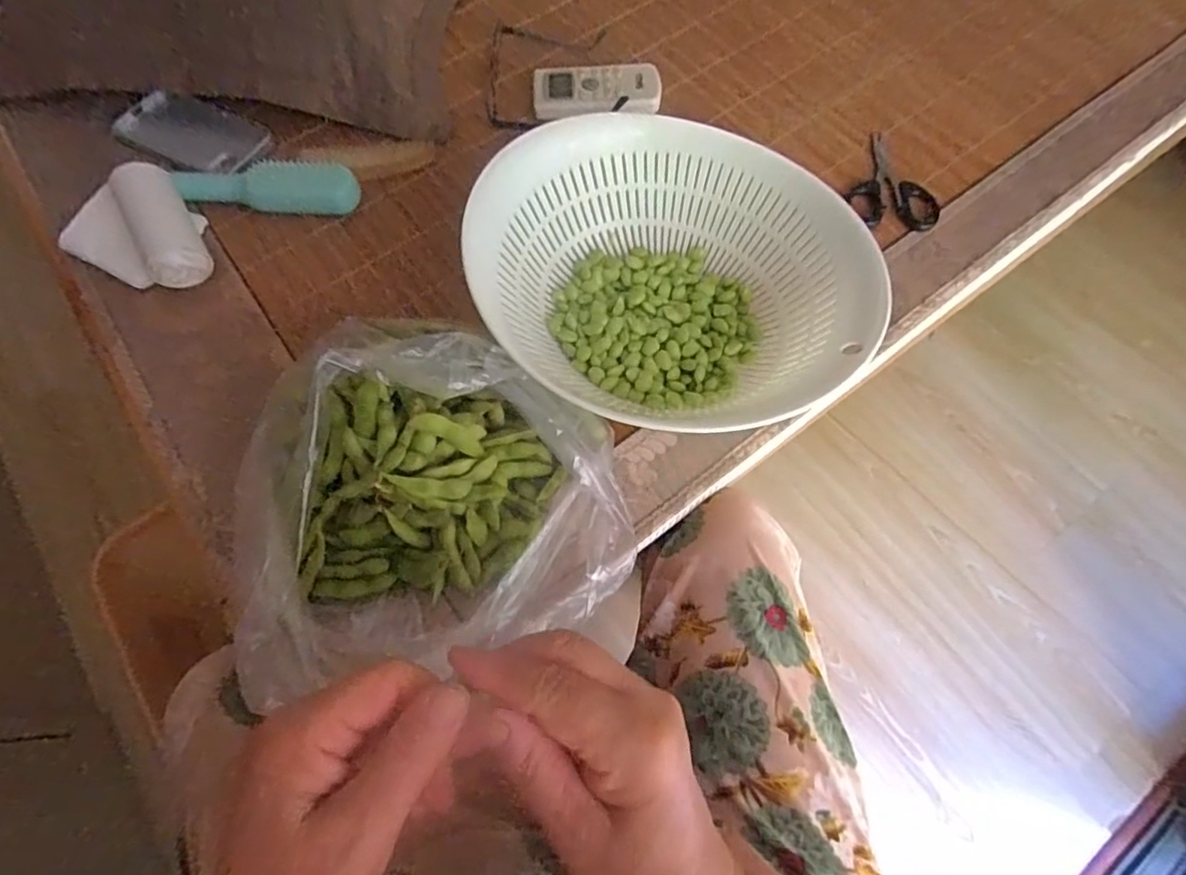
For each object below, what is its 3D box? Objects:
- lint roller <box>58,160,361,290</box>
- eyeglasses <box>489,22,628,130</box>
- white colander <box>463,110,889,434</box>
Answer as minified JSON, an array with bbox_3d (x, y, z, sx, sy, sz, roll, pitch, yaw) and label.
[{"bbox_3d":[-0.334,-0.201,0.516,0.237,0.041,0.118,-33,70,-11],"label":"lint roller"},{"bbox_3d":[-0.039,-0.383,0.606,0.135,0.026,0.167,-3,67,1],"label":"eyeglasses"},{"bbox_3d":[0.052,-0.112,0.448,0.244,0.114,0.266,-1,68,2],"label":"white colander"}]

